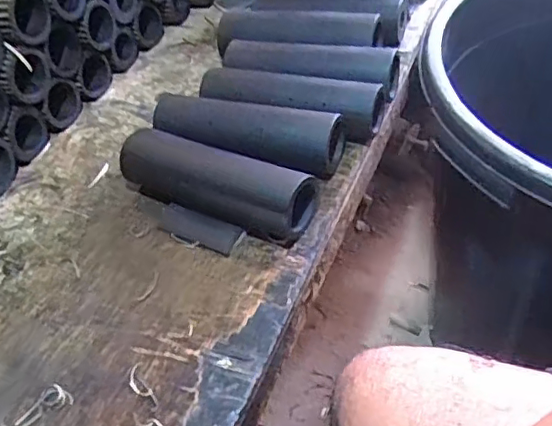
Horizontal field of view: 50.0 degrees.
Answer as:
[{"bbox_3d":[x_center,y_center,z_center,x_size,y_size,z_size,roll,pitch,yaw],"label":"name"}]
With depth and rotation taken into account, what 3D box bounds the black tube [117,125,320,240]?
[{"bbox_3d":[-0.052,-0.027,0.520,0.183,0.054,0.055,22,52,26],"label":"black tube"}]

